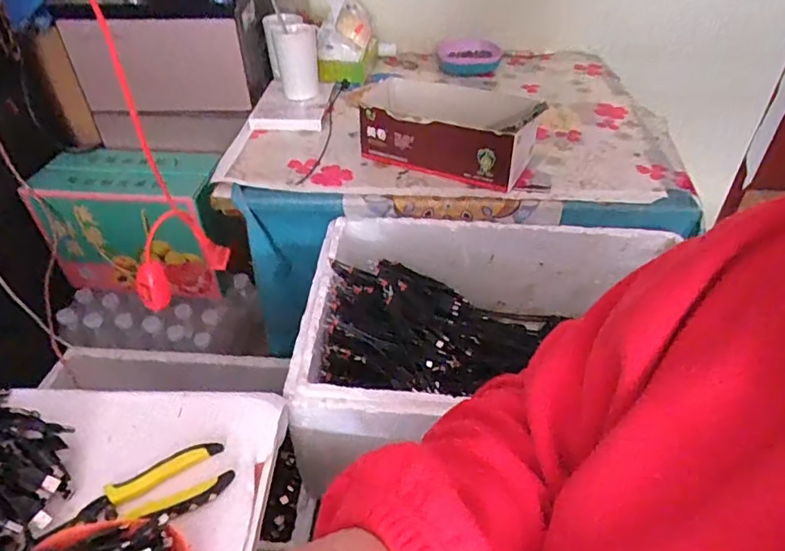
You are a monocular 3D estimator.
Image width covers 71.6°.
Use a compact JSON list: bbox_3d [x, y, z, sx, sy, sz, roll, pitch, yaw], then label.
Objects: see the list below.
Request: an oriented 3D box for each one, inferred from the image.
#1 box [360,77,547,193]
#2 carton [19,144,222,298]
[{"bbox_3d":[0.092,-0.228,0.854,0.259,0.101,0.131,17,44,19],"label":"box"},{"bbox_3d":[-0.484,-0.103,1.079,0.330,0.241,0.161,5,42,6],"label":"carton"}]

